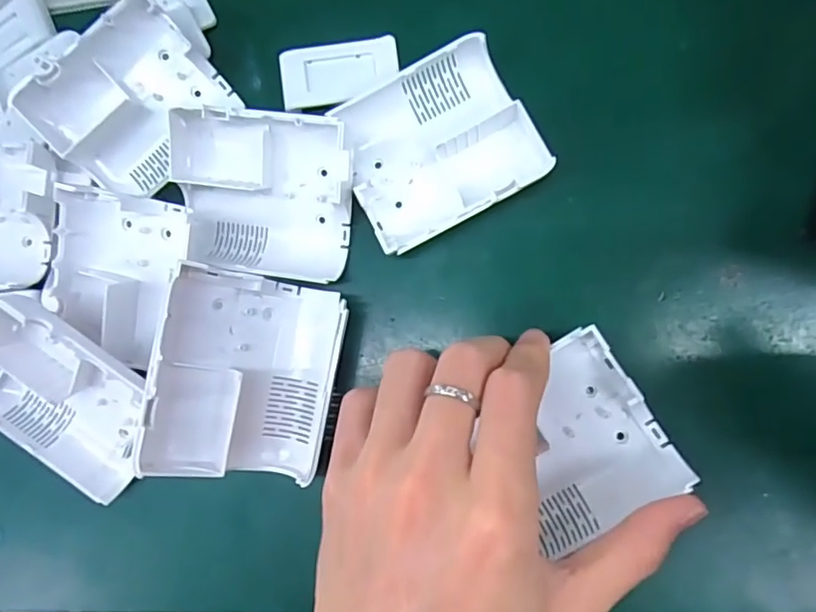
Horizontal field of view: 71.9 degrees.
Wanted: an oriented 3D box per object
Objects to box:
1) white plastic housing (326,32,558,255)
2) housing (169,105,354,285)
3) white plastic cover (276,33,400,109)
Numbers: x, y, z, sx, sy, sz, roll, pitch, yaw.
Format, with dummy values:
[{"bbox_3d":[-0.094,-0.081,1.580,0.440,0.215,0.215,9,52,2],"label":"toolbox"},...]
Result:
[{"bbox_3d":[0.012,-0.069,0.244,0.078,0.020,0.069,-28,82,5],"label":"white plastic housing"},{"bbox_3d":[-0.065,-0.048,0.247,0.077,0.029,0.066,6,86,9],"label":"housing"},{"bbox_3d":[-0.032,-0.108,0.260,0.053,0.004,0.030,-4,85,8],"label":"white plastic cover"}]

